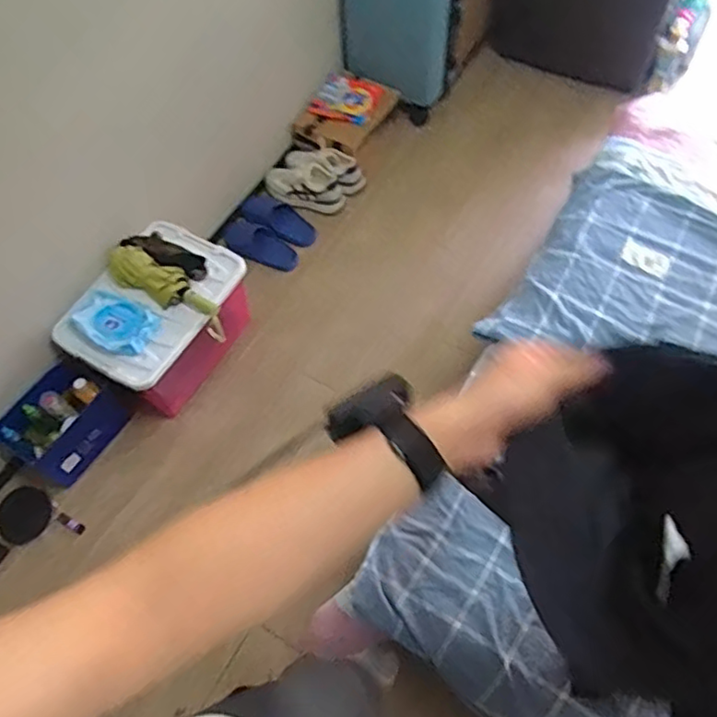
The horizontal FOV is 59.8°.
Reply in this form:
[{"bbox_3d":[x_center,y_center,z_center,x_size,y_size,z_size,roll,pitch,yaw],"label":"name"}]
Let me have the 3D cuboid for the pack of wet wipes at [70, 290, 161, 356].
[{"bbox_3d":[-0.600,-0.092,1.539,0.197,0.039,0.146,29,67,18],"label":"pack of wet wipes"}]

